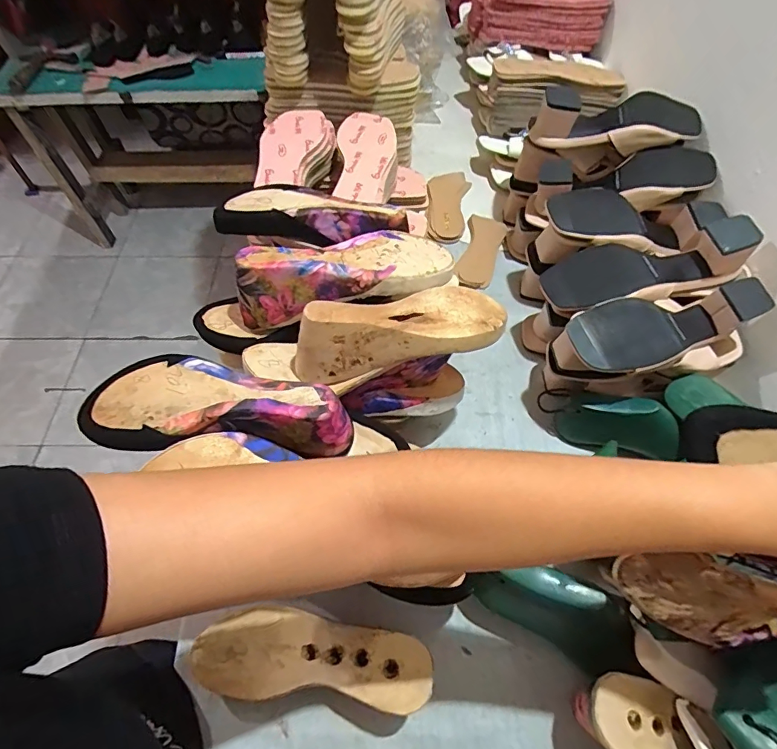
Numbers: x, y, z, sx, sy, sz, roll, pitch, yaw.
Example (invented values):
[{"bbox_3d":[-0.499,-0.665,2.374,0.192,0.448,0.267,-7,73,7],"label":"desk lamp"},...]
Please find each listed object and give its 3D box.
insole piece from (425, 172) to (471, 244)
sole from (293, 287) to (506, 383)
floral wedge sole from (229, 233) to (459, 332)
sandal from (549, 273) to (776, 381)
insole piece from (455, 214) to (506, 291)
[{"bbox_3d":[0.107,-0.311,0.835,0.075,0.014,0.187,19,59,-11],"label":"insole piece"},{"bbox_3d":[0.011,-0.038,0.469,0.212,0.071,0.074,-12,59,-8],"label":"sole"},{"bbox_3d":[-0.051,-0.099,0.500,0.233,0.077,0.088,-9,59,-6],"label":"floral wedge sole"},{"bbox_3d":[0.325,-0.041,0.550,0.230,0.094,0.090,-10,59,-7],"label":"sandal"},{"bbox_3d":[0.158,-0.212,0.792,0.064,0.019,0.154,17,60,9],"label":"insole piece"}]

